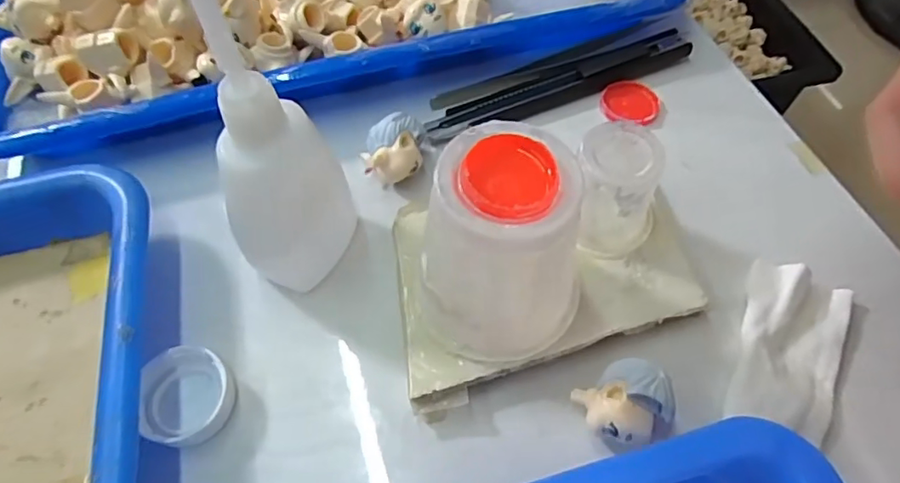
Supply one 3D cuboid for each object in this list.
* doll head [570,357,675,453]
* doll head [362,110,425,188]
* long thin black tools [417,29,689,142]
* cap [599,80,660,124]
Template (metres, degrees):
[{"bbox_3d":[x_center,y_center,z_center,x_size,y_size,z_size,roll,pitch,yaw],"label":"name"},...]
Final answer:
[{"bbox_3d":[0.053,0.050,0.171,0.024,0.022,0.023,0,59,-1],"label":"doll head"},{"bbox_3d":[-0.023,-0.036,0.227,0.023,0.023,0.021,-4,59,-4],"label":"doll head"},{"bbox_3d":[0.052,-0.073,0.256,0.132,0.009,0.018,-20,61,-13],"label":"long thin black tools"},{"bbox_3d":[0.083,-0.065,0.254,0.025,0.004,0.026,0,59,-1],"label":"cap"}]

